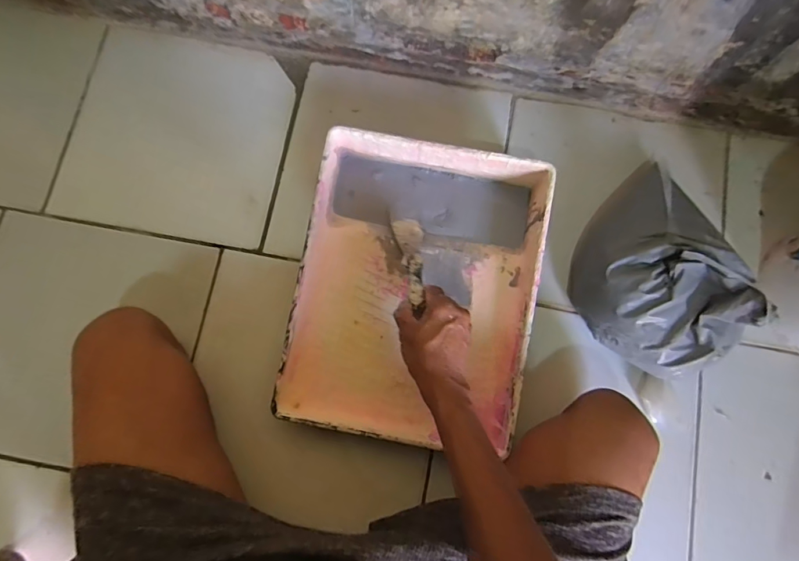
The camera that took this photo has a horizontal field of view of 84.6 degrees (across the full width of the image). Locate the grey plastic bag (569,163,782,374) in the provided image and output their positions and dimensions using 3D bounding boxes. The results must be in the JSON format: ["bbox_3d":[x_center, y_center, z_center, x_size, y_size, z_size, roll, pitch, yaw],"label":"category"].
[{"bbox_3d":[0.312,-0.027,0.513,0.162,0.140,0.254,15,79,3],"label":"grey plastic bag"}]

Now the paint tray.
[{"bbox_3d":[0.020,0.013,0.536,0.271,0.082,0.342,11,79,3],"label":"paint tray"}]

